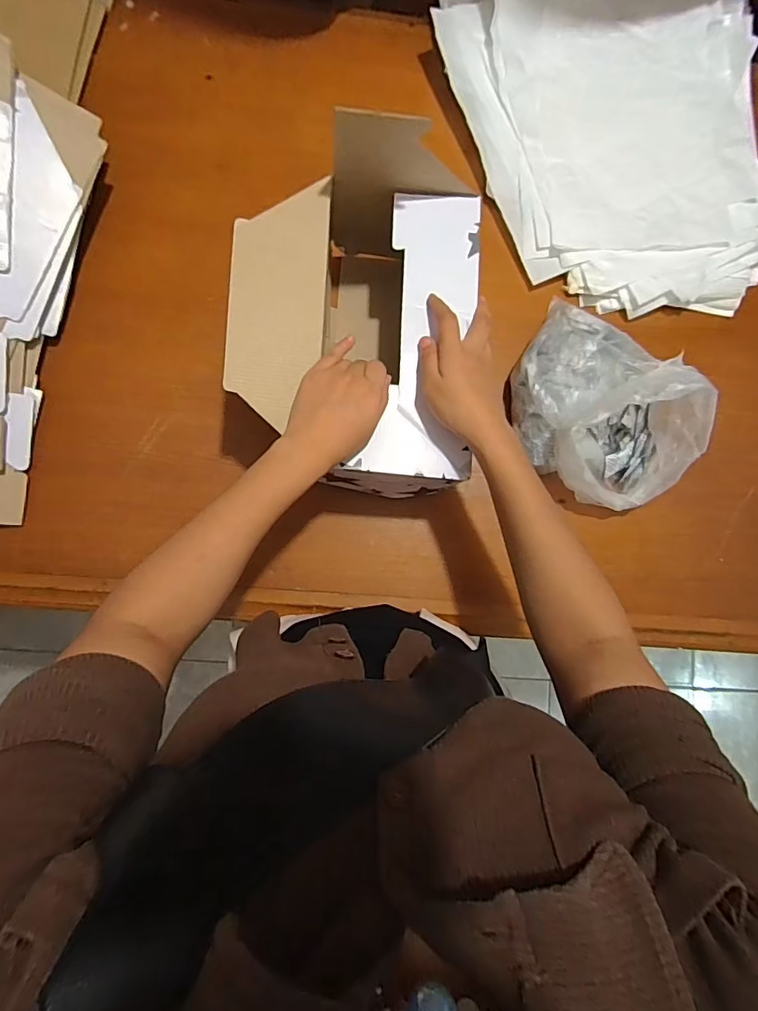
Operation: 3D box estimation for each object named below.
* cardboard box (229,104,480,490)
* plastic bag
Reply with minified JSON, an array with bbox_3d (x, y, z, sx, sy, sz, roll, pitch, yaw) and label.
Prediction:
[{"bbox_3d":[-0.023,-0.171,0.504,0.222,0.137,0.296,5,84,-3],"label":"cardboard box"},{"bbox_3d":[0.239,-0.106,0.533,0.174,0.114,0.233,-42,88,-7],"label":"plastic bag"}]

